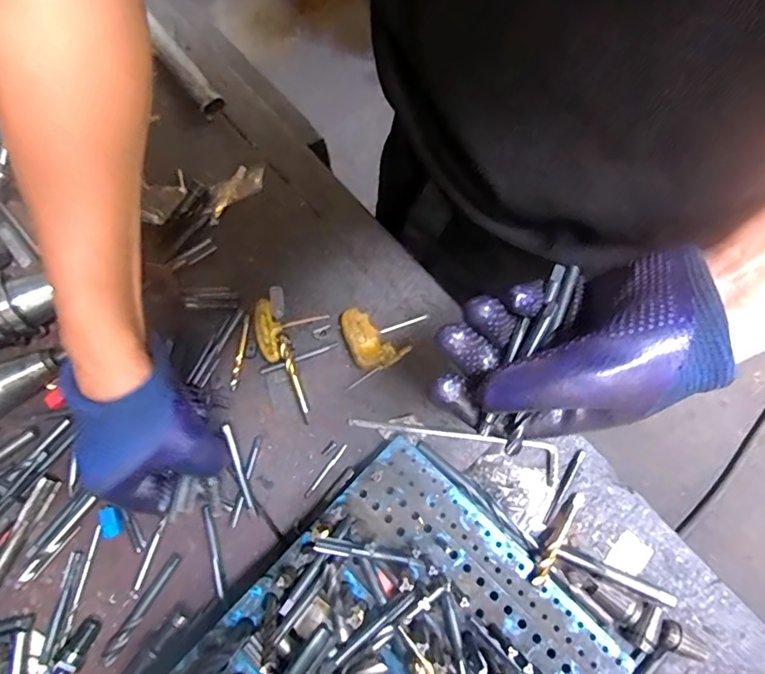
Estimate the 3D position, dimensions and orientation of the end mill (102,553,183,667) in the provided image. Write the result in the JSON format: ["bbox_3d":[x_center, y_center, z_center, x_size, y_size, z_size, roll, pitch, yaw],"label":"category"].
[{"bbox_3d":[-0.184,0.206,0.394,0.012,0.008,0.084,28,75,10],"label":"end mill"}]

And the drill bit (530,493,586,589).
[{"bbox_3d":[0.135,0.155,0.396,0.010,0.011,0.081,35,63,12],"label":"drill bit"}]

